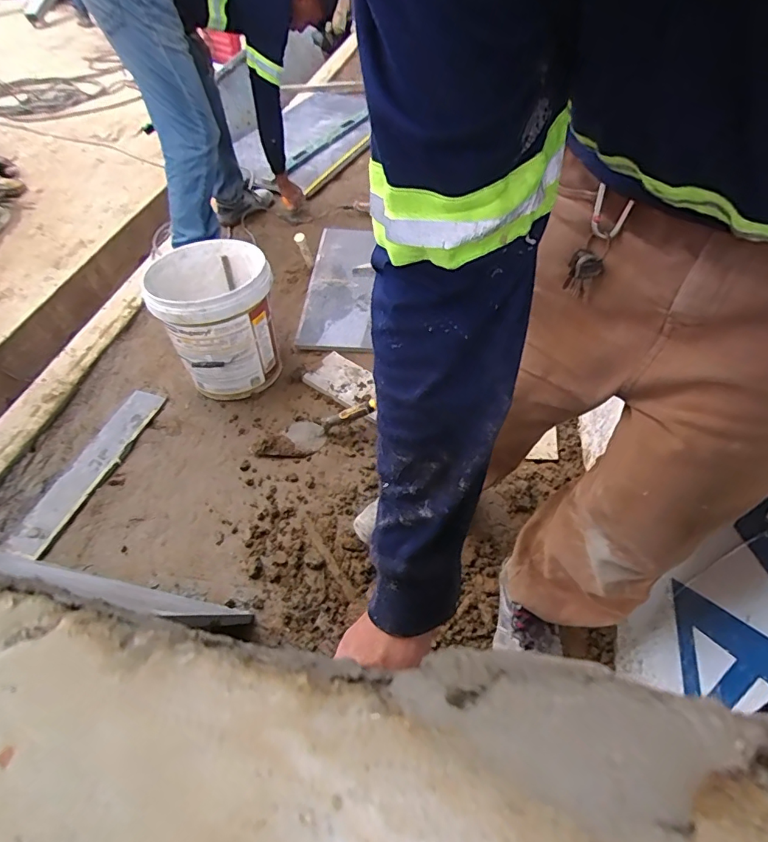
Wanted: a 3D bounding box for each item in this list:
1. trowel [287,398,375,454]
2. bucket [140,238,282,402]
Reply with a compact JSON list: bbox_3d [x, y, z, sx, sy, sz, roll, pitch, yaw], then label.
[{"bbox_3d":[-0.139,0.006,1.201,0.236,0.088,0.093,-10,52,-2],"label":"trowel"},{"bbox_3d":[-0.427,-0.262,1.287,0.280,0.318,0.280,0,50,0],"label":"bucket"}]

